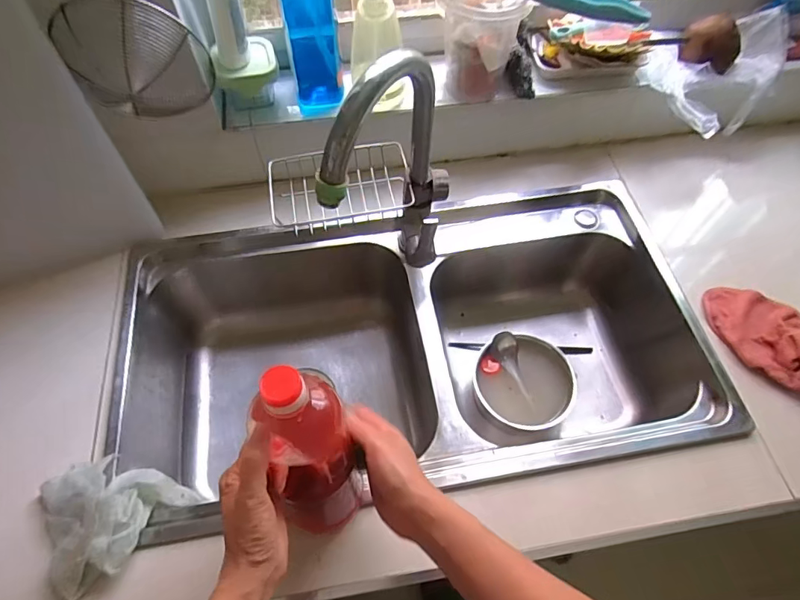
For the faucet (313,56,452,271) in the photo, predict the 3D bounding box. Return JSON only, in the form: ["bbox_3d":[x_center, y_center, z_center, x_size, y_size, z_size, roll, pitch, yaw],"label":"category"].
[{"bbox_3d":[0.001,-0.122,0.532,0.066,0.298,0.196,26,64,13],"label":"faucet"}]

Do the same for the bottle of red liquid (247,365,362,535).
[{"bbox_3d":[-0.082,0.151,0.443,0.074,0.239,0.068,-8,43,-5],"label":"bottle of red liquid"}]

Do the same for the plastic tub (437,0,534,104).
[{"bbox_3d":[0.115,-0.375,0.687,0.114,0.163,0.092,1,61,0],"label":"plastic tub"}]

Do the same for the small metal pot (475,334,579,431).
[{"bbox_3d":[0.199,0.133,0.770,0.155,0.063,0.143,0,61,0],"label":"small metal pot"}]

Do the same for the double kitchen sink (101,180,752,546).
[{"bbox_3d":[0.013,0.084,0.746,0.771,0.214,0.420,-8,61,-5],"label":"double kitchen sink"}]

